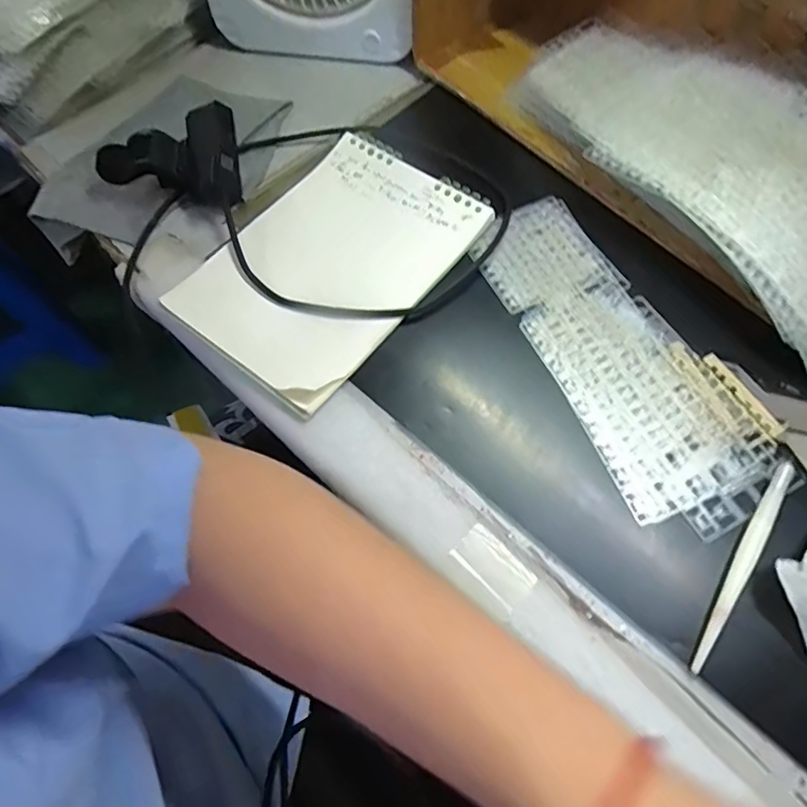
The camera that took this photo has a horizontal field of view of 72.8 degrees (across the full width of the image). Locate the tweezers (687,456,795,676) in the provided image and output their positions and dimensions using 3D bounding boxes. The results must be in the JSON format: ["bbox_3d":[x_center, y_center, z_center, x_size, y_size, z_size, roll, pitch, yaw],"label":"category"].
[{"bbox_3d":[0.185,0.085,0.298,0.009,0.007,0.131,32,69,16],"label":"tweezers"}]

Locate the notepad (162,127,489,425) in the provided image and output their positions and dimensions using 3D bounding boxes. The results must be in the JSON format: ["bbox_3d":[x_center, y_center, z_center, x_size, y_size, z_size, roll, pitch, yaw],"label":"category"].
[{"bbox_3d":[-0.050,-0.106,0.392,0.143,0.016,0.209,35,67,17],"label":"notepad"}]

